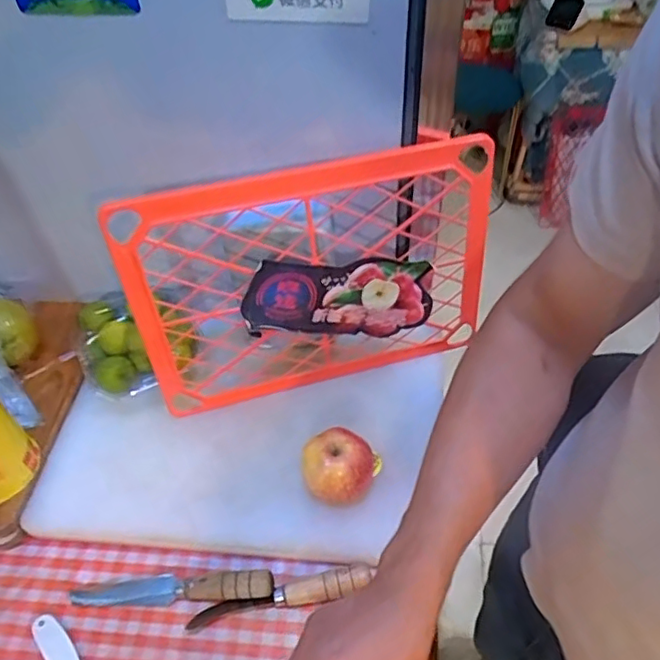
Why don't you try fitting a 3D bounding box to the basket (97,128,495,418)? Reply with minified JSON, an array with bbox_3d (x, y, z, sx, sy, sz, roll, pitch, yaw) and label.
[{"bbox_3d":[-0.020,-0.057,0.645,0.378,0.261,0.060,-13,36,-6],"label":"basket"}]

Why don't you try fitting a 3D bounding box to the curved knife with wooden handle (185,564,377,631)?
[{"bbox_3d":[-0.048,0.256,0.564,0.175,0.025,0.027,-13,51,-8],"label":"curved knife with wooden handle"}]

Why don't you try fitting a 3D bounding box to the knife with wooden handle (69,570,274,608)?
[{"bbox_3d":[-0.156,0.251,0.578,0.201,0.035,0.028,-1,50,2],"label":"knife with wooden handle"}]

